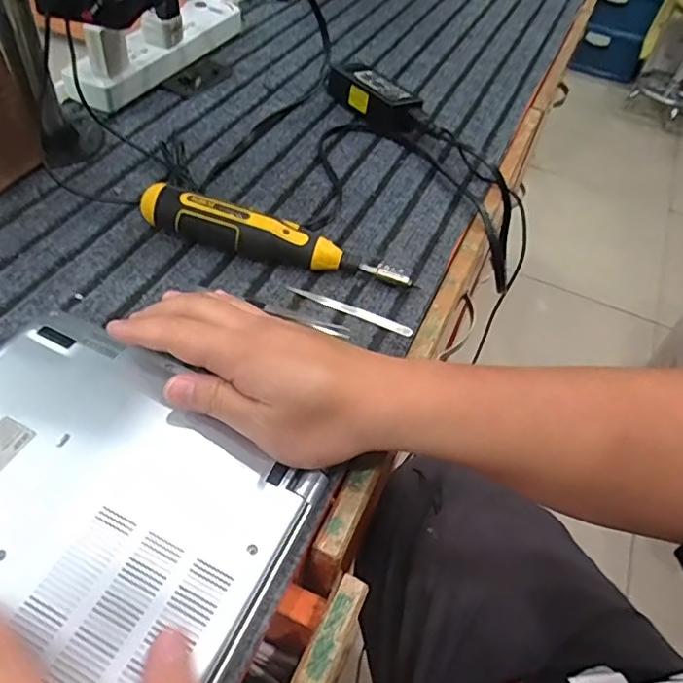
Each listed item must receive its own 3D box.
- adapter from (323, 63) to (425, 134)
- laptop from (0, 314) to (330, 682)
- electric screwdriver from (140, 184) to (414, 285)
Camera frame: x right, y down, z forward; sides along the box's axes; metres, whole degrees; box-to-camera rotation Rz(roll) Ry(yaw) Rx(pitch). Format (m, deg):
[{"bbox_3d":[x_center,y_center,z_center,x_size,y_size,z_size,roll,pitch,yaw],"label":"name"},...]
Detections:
[{"bbox_3d":[0.036,-0.265,0.609,0.048,0.034,0.132,-24,57,-25],"label":"adapter"},{"bbox_3d":[-0.164,0.125,0.254,0.210,0.024,0.308,23,52,14],"label":"laptop"},{"bbox_3d":[-0.050,-0.083,0.447,0.216,0.045,0.032,12,50,3],"label":"electric screwdriver"}]

